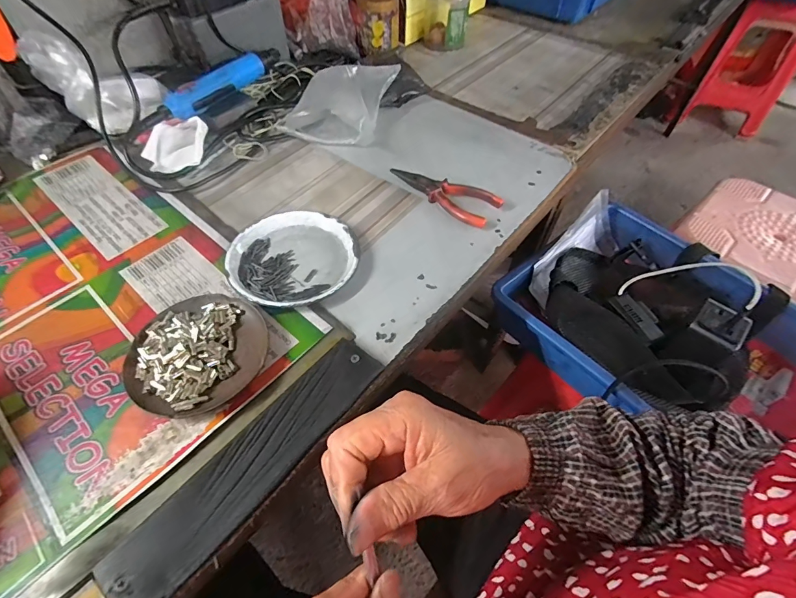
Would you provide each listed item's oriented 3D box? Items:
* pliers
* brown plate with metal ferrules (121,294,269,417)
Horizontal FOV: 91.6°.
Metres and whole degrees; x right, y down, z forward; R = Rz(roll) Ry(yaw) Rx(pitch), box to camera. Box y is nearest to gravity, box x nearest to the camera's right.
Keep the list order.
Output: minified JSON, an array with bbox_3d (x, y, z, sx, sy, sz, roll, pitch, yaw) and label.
[{"bbox_3d":[0.056,-0.135,0.481,0.143,0.020,0.050,36,60,22],"label":"pliers"},{"bbox_3d":[-0.173,0.044,0.337,0.111,0.024,0.105,1,53,-1],"label":"brown plate with metal ferrules"}]

